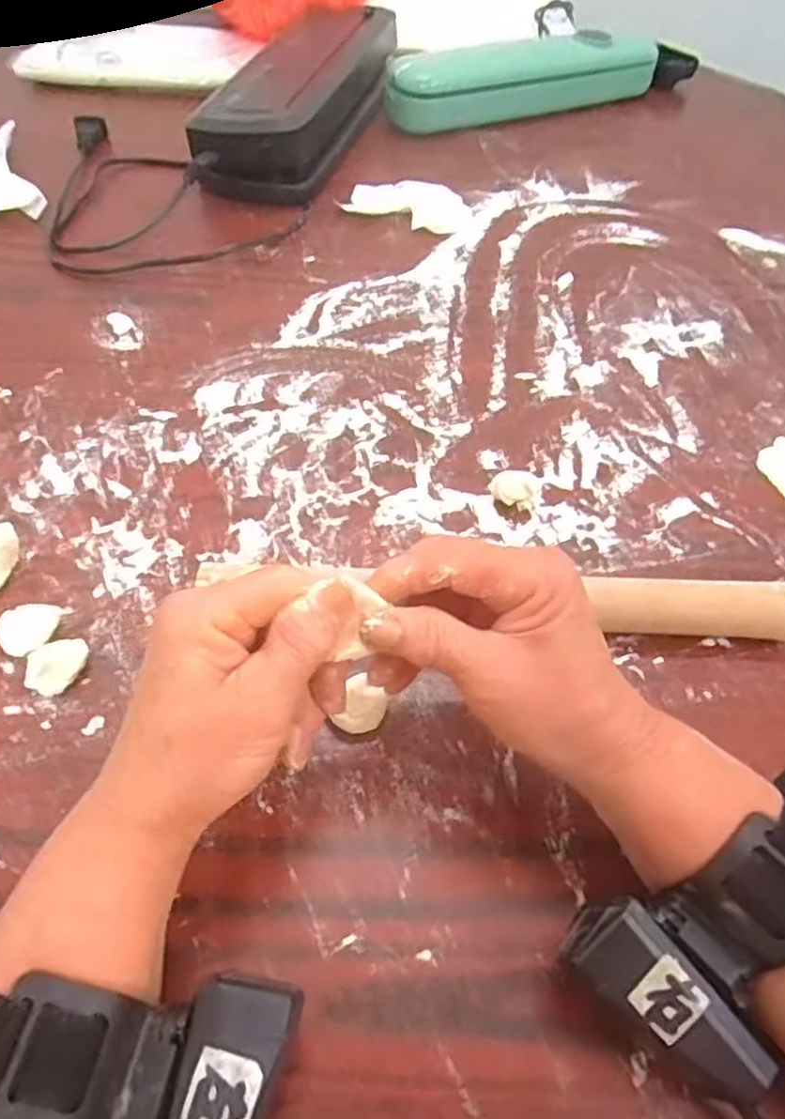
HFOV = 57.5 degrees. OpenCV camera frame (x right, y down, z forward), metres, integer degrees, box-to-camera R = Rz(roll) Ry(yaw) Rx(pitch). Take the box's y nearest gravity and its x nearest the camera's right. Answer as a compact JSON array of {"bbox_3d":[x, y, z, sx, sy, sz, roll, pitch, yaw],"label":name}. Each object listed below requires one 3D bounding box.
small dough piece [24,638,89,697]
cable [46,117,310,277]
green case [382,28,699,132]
[{"bbox_3d":[-0.154,0.050,0.330,0.026,0.011,0.025,-9,54,-10],"label":"small dough piece"},{"bbox_3d":[-0.214,-0.294,0.571,0.256,0.032,0.174,30,58,18],"label":"cable"},{"bbox_3d":[0.171,-0.507,0.742,0.389,0.056,0.053,-22,57,-19],"label":"green case"}]

